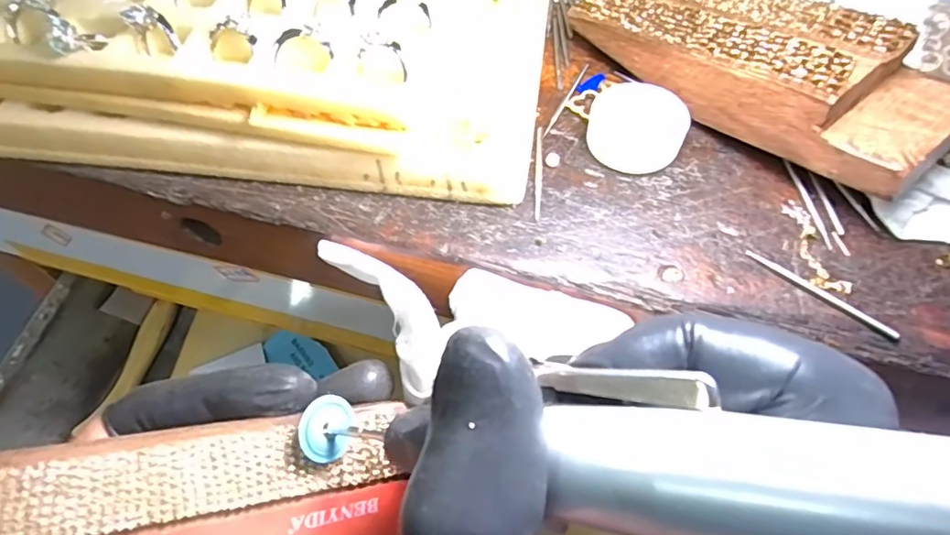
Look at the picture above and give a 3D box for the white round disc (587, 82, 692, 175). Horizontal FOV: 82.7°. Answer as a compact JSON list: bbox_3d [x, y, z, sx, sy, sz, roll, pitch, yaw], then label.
[{"bbox_3d":[0.056,-0.048,0.188,0.032,0.015,0.026,10,58,8],"label":"white round disc"}]

